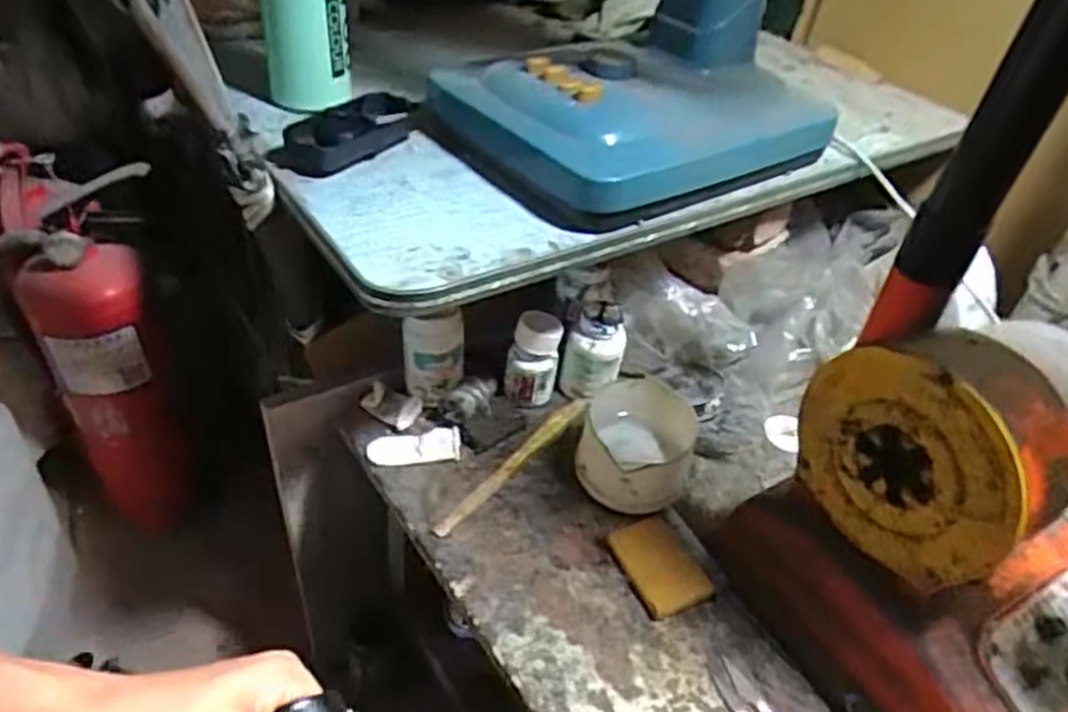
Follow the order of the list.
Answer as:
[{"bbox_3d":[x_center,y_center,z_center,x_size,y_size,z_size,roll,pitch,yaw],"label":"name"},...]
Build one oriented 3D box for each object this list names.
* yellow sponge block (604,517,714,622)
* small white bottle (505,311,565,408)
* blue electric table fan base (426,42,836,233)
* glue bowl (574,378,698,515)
[{"bbox_3d":[0.090,0.152,0.533,0.054,0.009,0.071,-15,45,-23],"label":"yellow sponge block"},{"bbox_3d":[-0.002,0.003,0.634,0.048,0.077,0.040,5,41,-1],"label":"small white bottle"},{"bbox_3d":[0.075,-0.208,0.606,0.276,0.070,0.230,-23,49,-30],"label":"blue electric table fan base"},{"bbox_3d":[0.082,0.071,0.579,0.090,0.053,0.095,4,41,-3],"label":"glue bowl"}]

